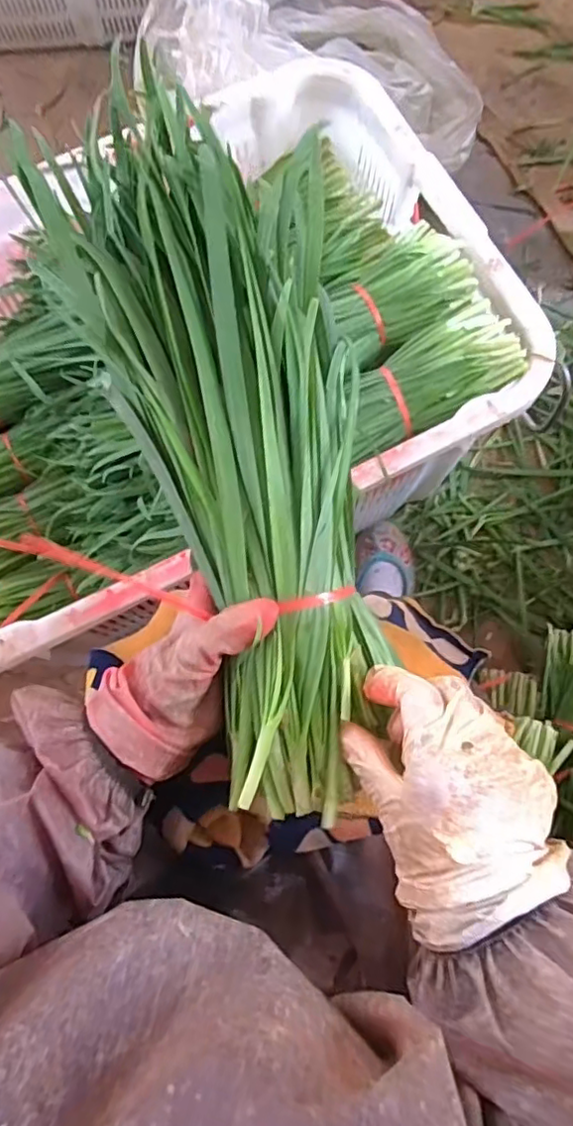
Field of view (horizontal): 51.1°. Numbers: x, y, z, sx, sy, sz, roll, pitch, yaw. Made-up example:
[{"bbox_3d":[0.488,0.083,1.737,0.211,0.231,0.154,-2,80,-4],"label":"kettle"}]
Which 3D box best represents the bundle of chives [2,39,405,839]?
[{"bbox_3d":[-0.023,-0.063,0.329,0.146,0.051,0.382,-15,89,-2],"label":"bundle of chives"}]

